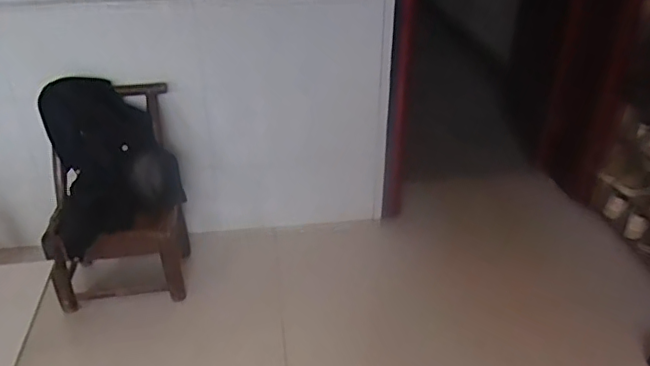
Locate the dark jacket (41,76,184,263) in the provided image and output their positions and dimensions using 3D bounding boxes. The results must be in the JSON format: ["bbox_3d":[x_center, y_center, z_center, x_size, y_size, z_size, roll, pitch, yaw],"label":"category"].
[{"bbox_3d":[-0.691,-0.085,1.812,0.394,0.432,0.276,-14,35,-20],"label":"dark jacket"}]

